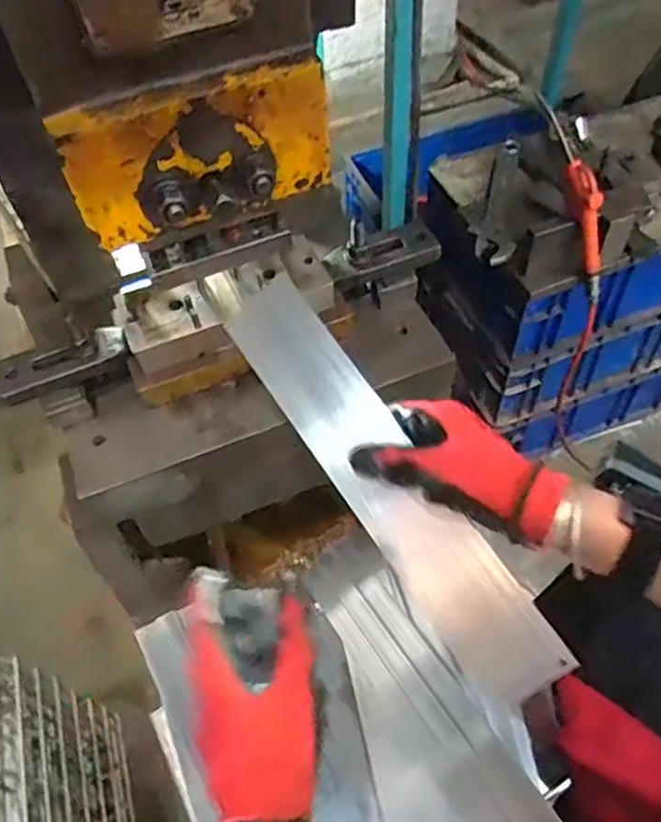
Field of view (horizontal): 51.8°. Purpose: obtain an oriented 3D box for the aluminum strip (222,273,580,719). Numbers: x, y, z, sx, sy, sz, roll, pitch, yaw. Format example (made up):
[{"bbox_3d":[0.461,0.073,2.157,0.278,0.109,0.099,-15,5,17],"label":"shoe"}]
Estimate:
[{"bbox_3d":[0.036,0.047,0.467,0.065,0.010,0.325,-41,75,17],"label":"aluminum strip"}]

